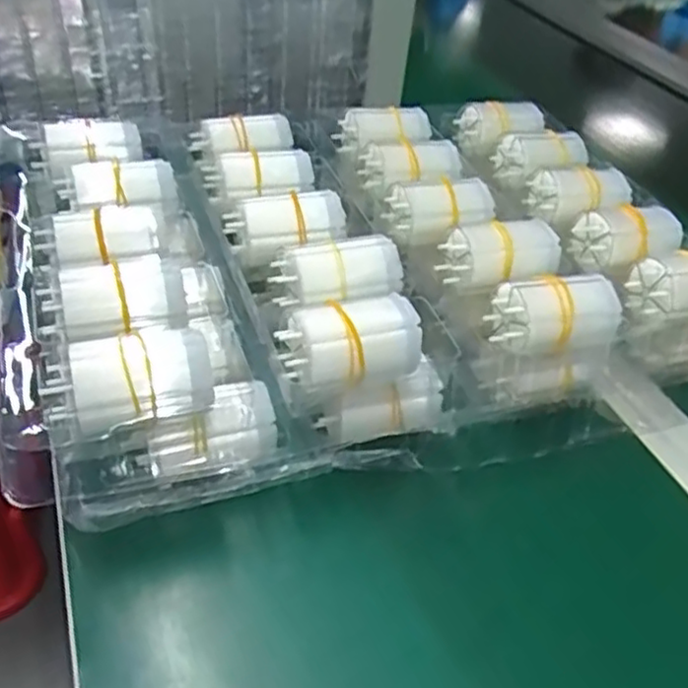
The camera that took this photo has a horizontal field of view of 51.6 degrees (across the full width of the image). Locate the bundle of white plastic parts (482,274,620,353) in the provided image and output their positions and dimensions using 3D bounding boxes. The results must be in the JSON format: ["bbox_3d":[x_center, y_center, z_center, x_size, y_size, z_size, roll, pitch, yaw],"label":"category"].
[{"bbox_3d":[0.107,-0.014,0.353,0.062,0.029,0.031,-1,41,-10],"label":"bundle of white plastic parts"}]

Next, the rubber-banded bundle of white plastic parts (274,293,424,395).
[{"bbox_3d":[0.002,-0.003,0.319,0.059,0.027,0.035,-10,43,-20],"label":"rubber-banded bundle of white plastic parts"}]

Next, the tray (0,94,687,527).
[{"bbox_3d":[0.024,-0.054,0.415,0.400,0.080,0.251,-8,43,-17],"label":"tray"}]

